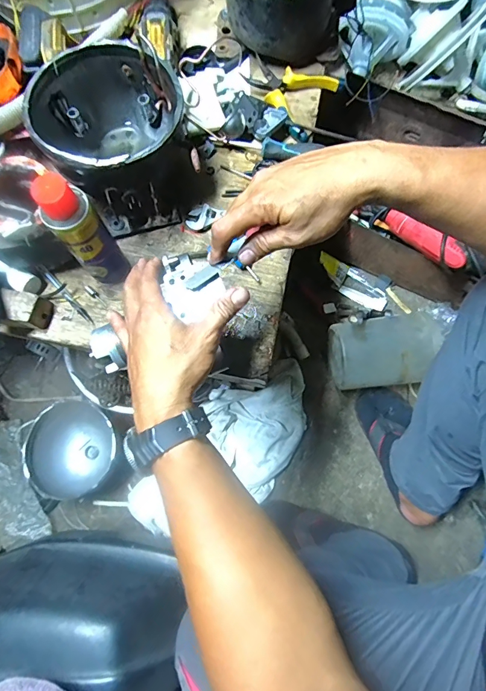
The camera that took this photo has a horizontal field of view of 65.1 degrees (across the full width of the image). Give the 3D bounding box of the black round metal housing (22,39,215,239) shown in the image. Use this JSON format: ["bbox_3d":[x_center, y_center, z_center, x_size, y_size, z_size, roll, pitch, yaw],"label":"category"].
[{"bbox_3d":[-0.158,-0.264,0.493,0.169,0.117,0.193,-41,78,-10],"label":"black round metal housing"}]

